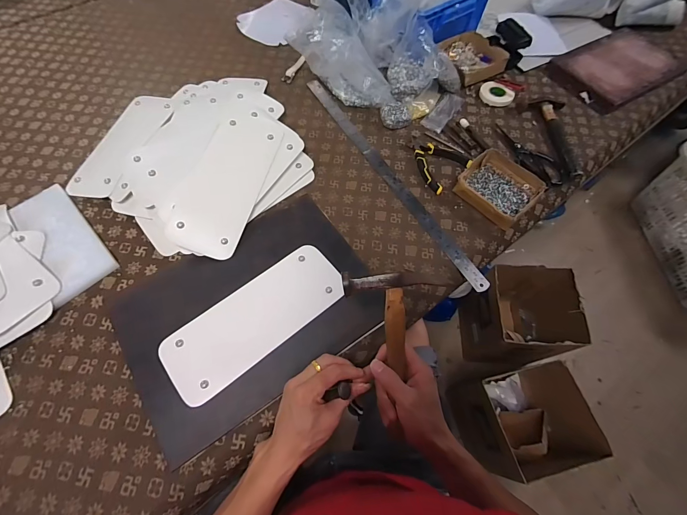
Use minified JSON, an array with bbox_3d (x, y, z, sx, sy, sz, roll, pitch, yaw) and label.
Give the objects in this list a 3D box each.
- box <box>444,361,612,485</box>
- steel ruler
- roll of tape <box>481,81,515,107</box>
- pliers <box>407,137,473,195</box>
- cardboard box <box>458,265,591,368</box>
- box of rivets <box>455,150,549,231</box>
[{"bbox_3d":[0.527,0.484,1.012,0.268,0.321,0.297,-13,64,-8],"label":"box"},{"bbox_3d":[0.090,-0.182,0.689,0.036,0.009,0.617,-29,68,-11],"label":"steel ruler"},{"bbox_3d":[0.378,-0.405,0.806,0.083,0.020,0.083,1,63,-1],"label":"roll of tape"},{"bbox_3d":[0.187,-0.210,0.691,0.109,0.013,0.132,-39,71,-19],"label":"pliers"},{"bbox_3d":[0.582,0.217,1.125,0.264,0.333,0.274,-2,63,-2],"label":"cardboard box"},{"bbox_3d":[0.315,-0.146,0.656,0.146,0.036,0.145,-39,70,-19],"label":"box of rivets"}]

